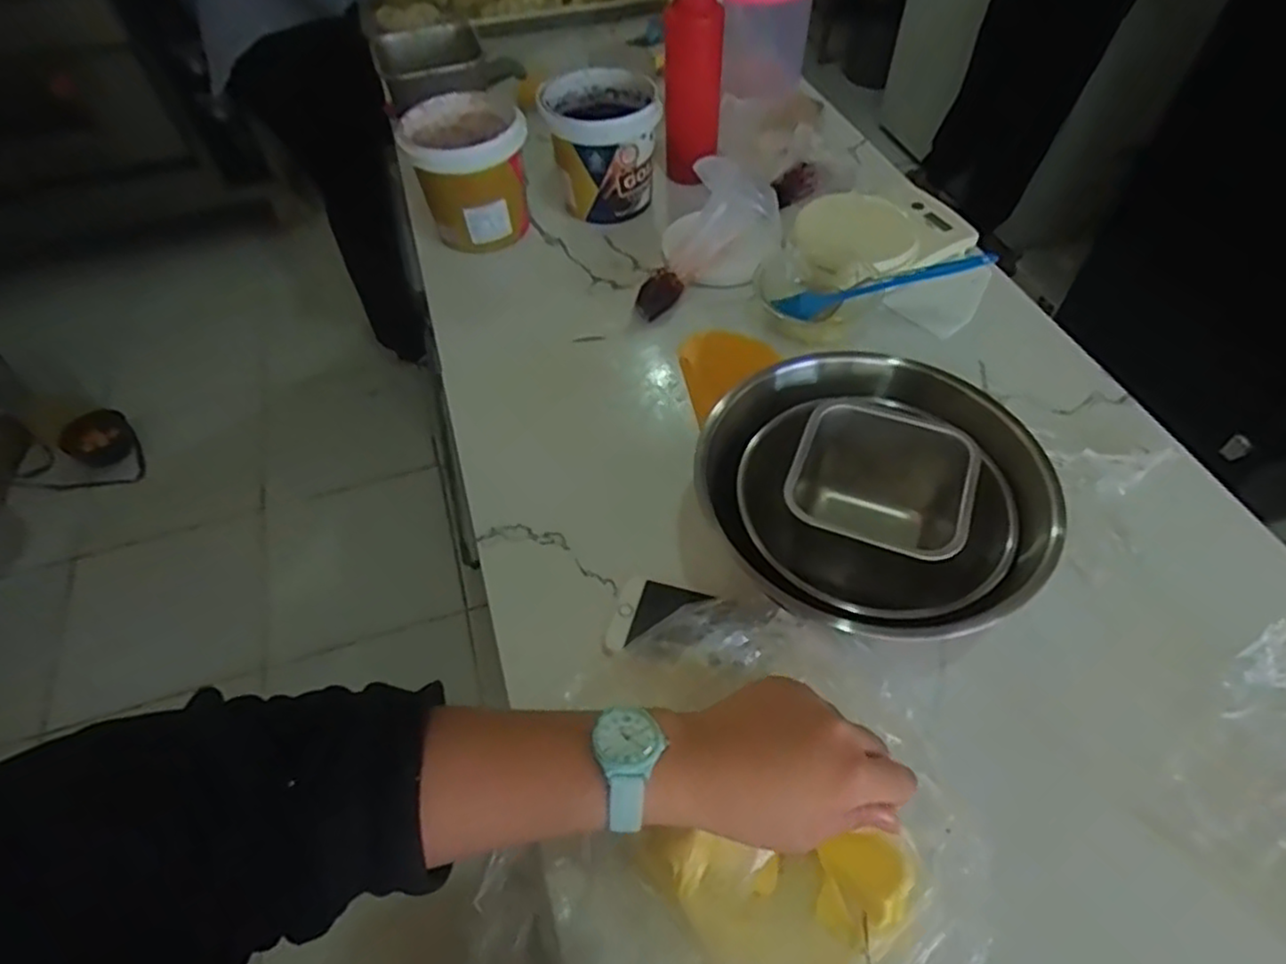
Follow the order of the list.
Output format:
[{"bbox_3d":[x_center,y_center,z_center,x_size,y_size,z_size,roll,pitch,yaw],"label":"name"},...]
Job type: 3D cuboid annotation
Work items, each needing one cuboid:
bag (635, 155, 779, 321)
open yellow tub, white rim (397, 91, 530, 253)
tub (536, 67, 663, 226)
[{"bbox_3d":[0.062,-0.249,0.707,0.156,0.128,0.051,-20,54,-12],"label":"bag"},{"bbox_3d":[-0.190,-0.344,0.787,0.124,0.115,0.114,-23,55,-14],"label":"open yellow tub, white rim"},{"bbox_3d":[-0.046,-0.388,0.816,0.125,0.116,0.125,-11,53,-6],"label":"tub"}]

